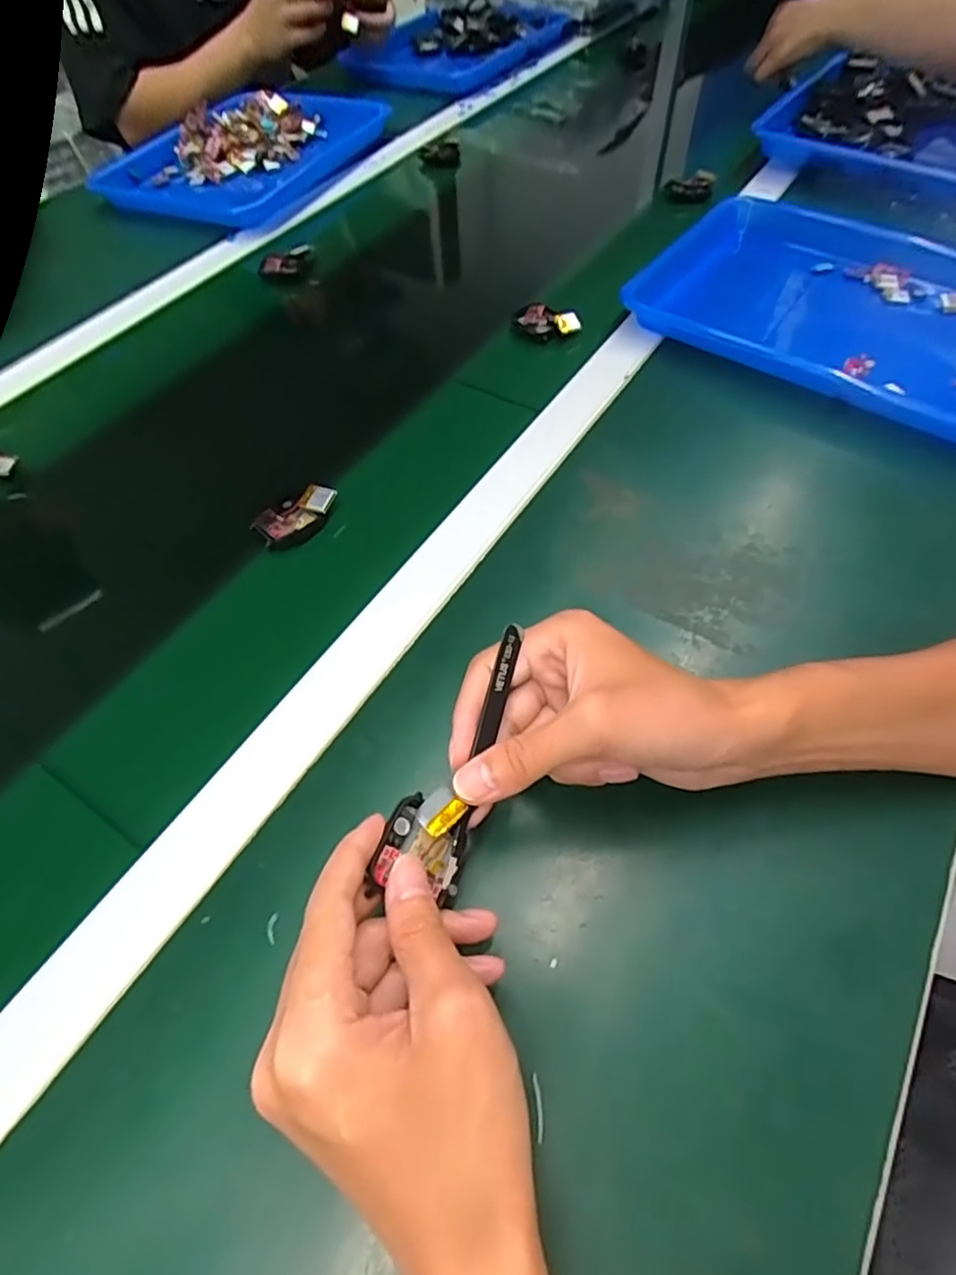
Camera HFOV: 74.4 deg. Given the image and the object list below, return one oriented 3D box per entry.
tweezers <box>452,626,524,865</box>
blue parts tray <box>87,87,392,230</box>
[{"bbox_3d":[0.004,0.043,0.281,0.008,0.010,0.105,13,72,10],"label":"tweezers"},{"bbox_3d":[-0.289,-0.608,0.791,0.242,0.037,0.325,20,59,14],"label":"blue parts tray"}]

